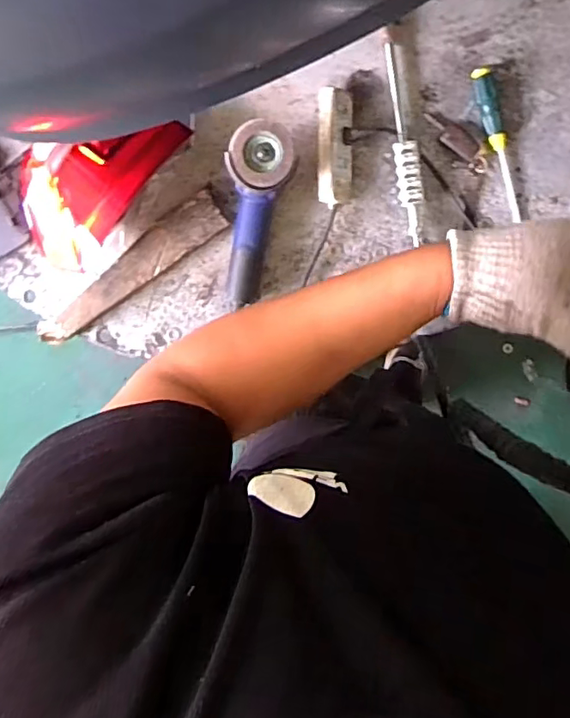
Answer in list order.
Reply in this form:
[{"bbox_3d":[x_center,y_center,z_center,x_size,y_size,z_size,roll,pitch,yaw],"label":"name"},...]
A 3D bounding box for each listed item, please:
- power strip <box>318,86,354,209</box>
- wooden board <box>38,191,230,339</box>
[{"bbox_3d":[0.082,-0.340,0.918,0.053,0.049,0.173,1,98,2],"label":"power strip"},{"bbox_3d":[-0.265,-0.151,0.967,0.369,0.035,0.074,-33,96,7],"label":"wooden board"}]

